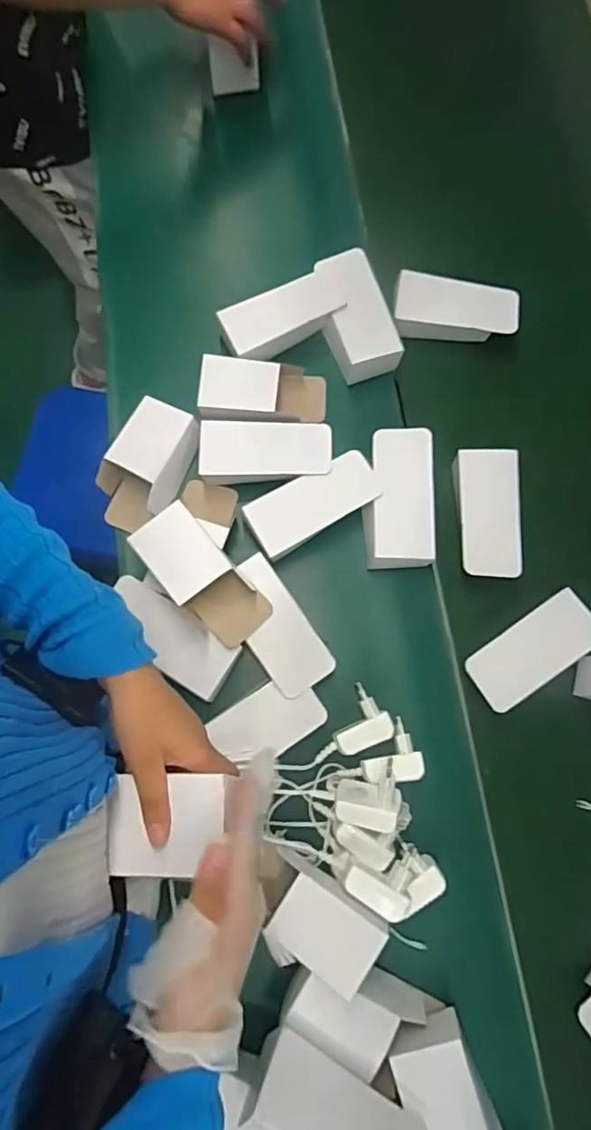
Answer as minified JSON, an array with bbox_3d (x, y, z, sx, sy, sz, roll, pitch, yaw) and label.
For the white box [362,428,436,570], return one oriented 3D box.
[{"bbox_3d":[0.111,-0.068,0.619,0.074,0.059,0.149,3,75,0],"label":"white box"}]

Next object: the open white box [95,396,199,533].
[{"bbox_3d":[-0.167,-0.108,0.629,0.074,0.057,0.136,32,77,7],"label":"open white box"}]

